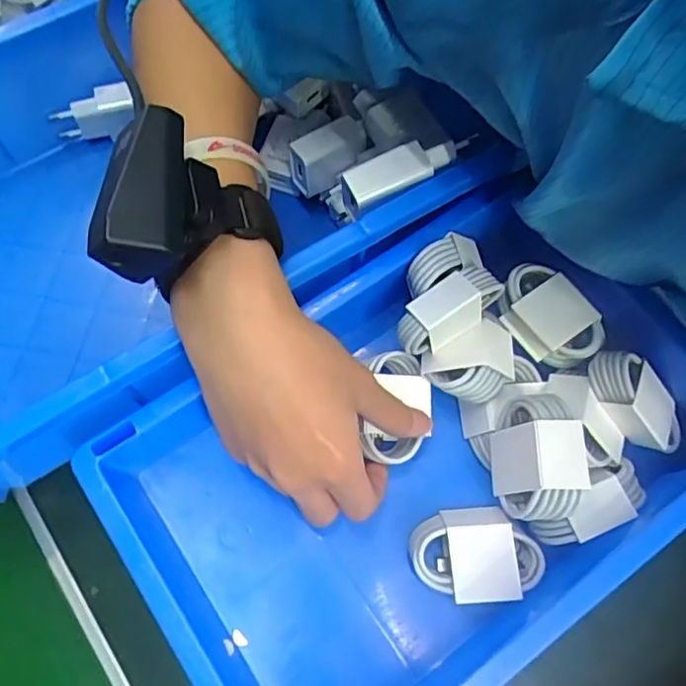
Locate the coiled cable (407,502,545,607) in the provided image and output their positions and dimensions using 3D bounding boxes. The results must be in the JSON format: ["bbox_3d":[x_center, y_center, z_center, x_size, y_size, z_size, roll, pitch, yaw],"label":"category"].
[{"bbox_3d":[0.072,0.115,0.332,0.067,0.021,0.048,-4,71,-1],"label":"coiled cable"}]

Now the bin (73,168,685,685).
[{"bbox_3d":[0.040,0.068,0.338,0.318,0.070,0.212,-33,74,-10],"label":"bin"}]

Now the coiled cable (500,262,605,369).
[{"bbox_3d":[0.123,-0.016,0.361,0.039,0.028,0.065,-39,75,-12],"label":"coiled cable"}]

